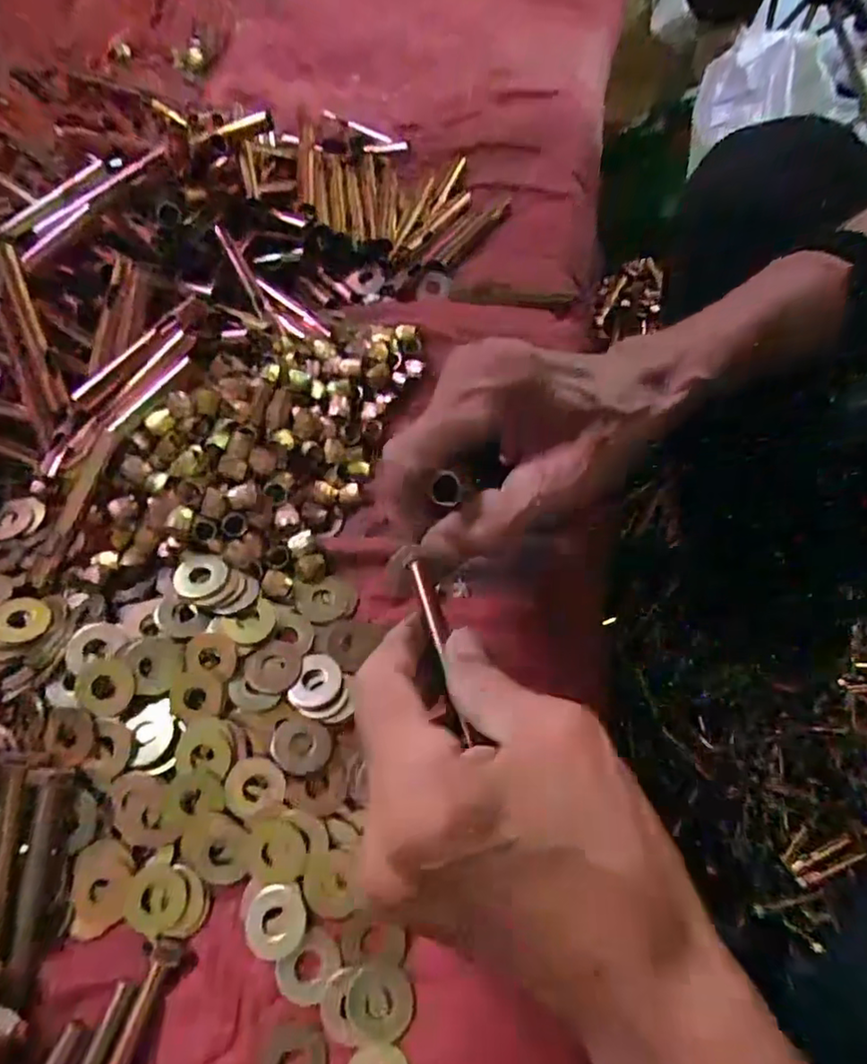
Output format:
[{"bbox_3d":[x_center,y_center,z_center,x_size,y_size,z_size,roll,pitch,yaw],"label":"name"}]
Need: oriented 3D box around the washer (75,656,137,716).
[{"bbox_3d":[-0.143,0.068,0.266,0.024,0.004,0.024,0,63,1],"label":"washer"}]

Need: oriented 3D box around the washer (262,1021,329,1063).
[{"bbox_3d":[-0.050,0.193,0.220,0.023,0.004,0.025,1,65,-2],"label":"washer"}]

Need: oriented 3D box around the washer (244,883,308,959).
[{"bbox_3d":[-0.062,0.152,0.238,0.023,0.004,0.025,0,63,1],"label":"washer"}]

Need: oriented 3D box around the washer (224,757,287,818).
[{"bbox_3d":[-0.075,0.107,0.256,0.024,0.004,0.022,3,74,-2],"label":"washer"}]

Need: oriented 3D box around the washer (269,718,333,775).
[{"bbox_3d":[-0.057,0.092,0.262,0.024,0.004,0.023,0,63,1],"label":"washer"}]

